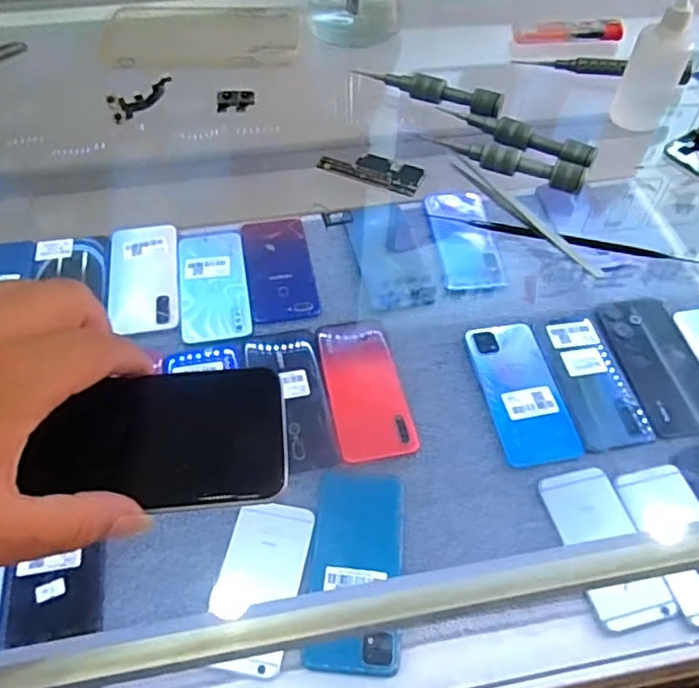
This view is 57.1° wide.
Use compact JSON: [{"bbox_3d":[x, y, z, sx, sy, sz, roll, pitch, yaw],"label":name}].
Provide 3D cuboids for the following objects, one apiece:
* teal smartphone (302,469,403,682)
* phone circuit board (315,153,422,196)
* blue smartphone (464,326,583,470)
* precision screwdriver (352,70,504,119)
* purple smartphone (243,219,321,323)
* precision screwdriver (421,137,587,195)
[{"bbox_3d":[0.007,0.182,0.533,0.073,0.010,0.163,4,54,2],"label":"teal smartphone"},{"bbox_3d":[0.014,-0.114,0.417,0.068,0.006,0.026,21,56,14],"label":"phone circuit board"},{"bbox_3d":[0.171,0.046,0.642,0.074,0.009,0.160,-7,54,-6],"label":"blue smartphone"},{"bbox_3d":[0.057,-0.183,0.458,0.107,0.015,0.014,21,56,14],"label":"precision screwdriver"},{"bbox_3d":[-0.080,-0.090,0.735,0.073,0.004,0.156,-8,55,-7],"label":"purple smartphone"},{"bbox_3d":[0.100,-0.118,0.409,0.099,0.014,0.011,20,56,13],"label":"precision screwdriver"}]

